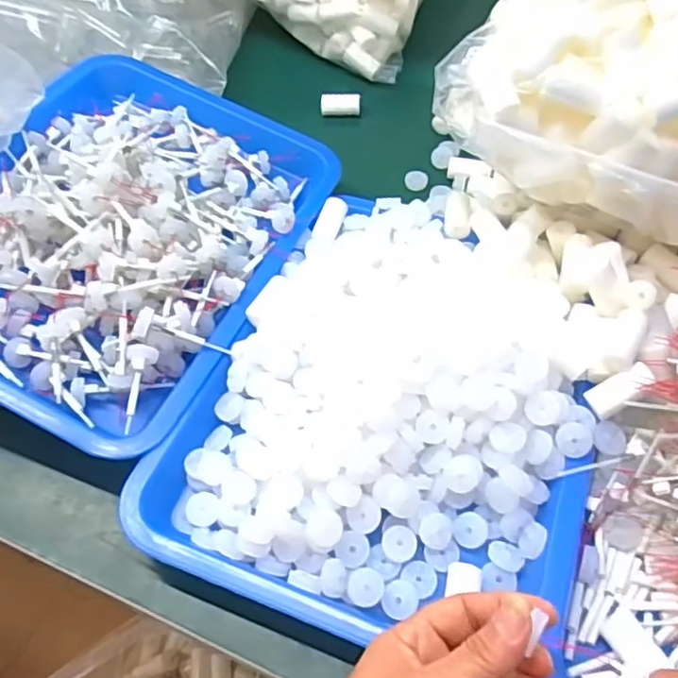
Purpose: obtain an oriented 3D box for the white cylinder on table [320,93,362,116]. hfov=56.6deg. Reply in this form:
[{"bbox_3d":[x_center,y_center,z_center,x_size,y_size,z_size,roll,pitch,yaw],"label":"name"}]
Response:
[{"bbox_3d":[0.002,-0.244,0.655,0.041,0.019,0.016,-6,54,-1],"label":"white cylinder on table"}]

